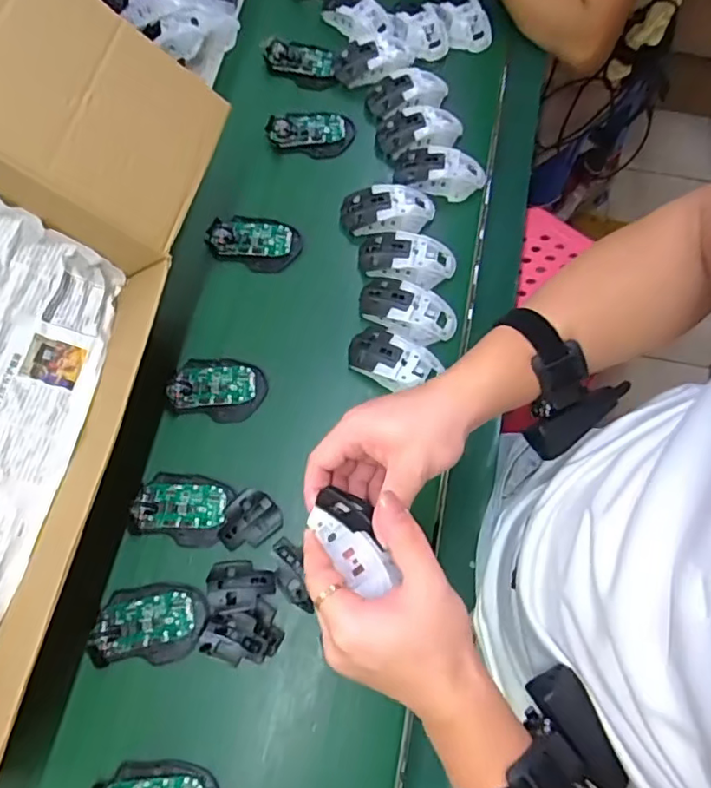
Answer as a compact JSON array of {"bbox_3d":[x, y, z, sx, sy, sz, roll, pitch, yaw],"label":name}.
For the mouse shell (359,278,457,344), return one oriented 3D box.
[{"bbox_3d":[0.061,-0.099,0.674,0.114,0.038,0.062,21,72,7],"label":"mouse shell"}]

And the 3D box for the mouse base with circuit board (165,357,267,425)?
[{"bbox_3d":[-0.156,-0.007,0.657,0.101,0.032,0.070,7,71,3],"label":"mouse base with circuit board"}]

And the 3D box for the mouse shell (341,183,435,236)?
[{"bbox_3d":[0.040,-0.231,0.715,0.111,0.031,0.054,-2,70,-1],"label":"mouse shell"}]

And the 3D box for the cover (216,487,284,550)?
[{"bbox_3d":[-0.114,0.133,0.602,0.068,0.016,0.055,-37,74,-12],"label":"cover"}]

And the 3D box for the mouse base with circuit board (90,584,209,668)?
[{"bbox_3d":[-0.204,0.226,0.569,0.106,0.017,0.072,-2,70,-1],"label":"mouse base with circuit board"}]

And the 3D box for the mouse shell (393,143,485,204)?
[{"bbox_3d":[0.108,-0.284,0.737,0.116,0.035,0.071,15,71,5],"label":"mouse shell"}]

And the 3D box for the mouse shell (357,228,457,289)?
[{"bbox_3d":[0.062,-0.165,0.695,0.114,0.033,0.062,18,71,6],"label":"mouse shell"}]

